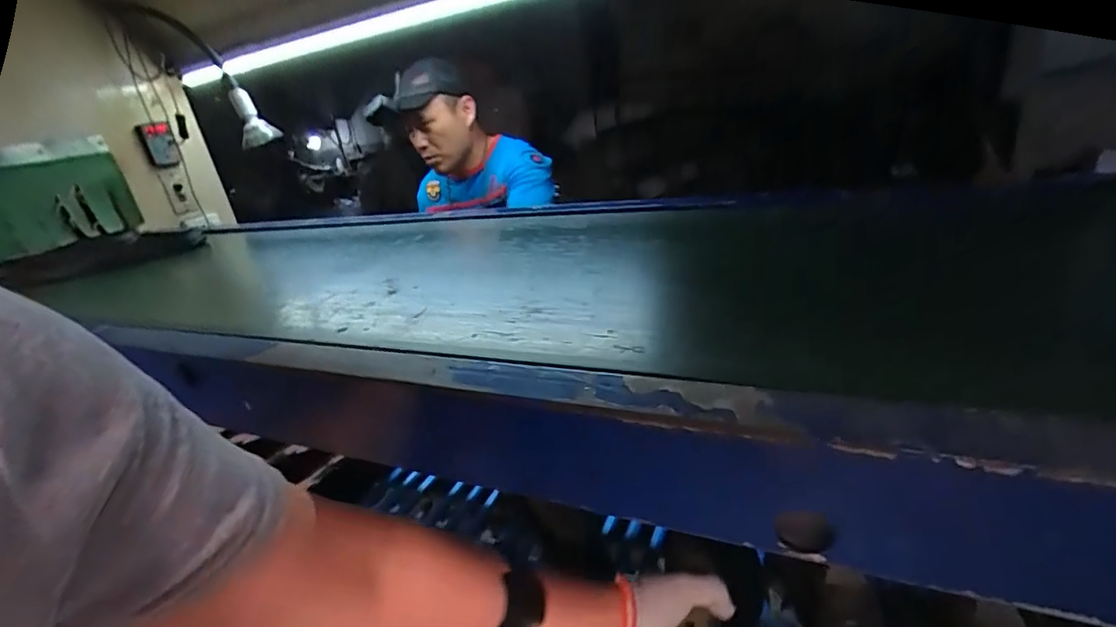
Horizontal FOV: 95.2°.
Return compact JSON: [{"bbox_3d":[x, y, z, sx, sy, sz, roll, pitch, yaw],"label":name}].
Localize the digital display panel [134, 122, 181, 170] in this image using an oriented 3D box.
[{"bbox_3d":[-0.942,-0.394,1.199,0.082,0.100,0.016,-5,22,1],"label":"digital display panel"}]

